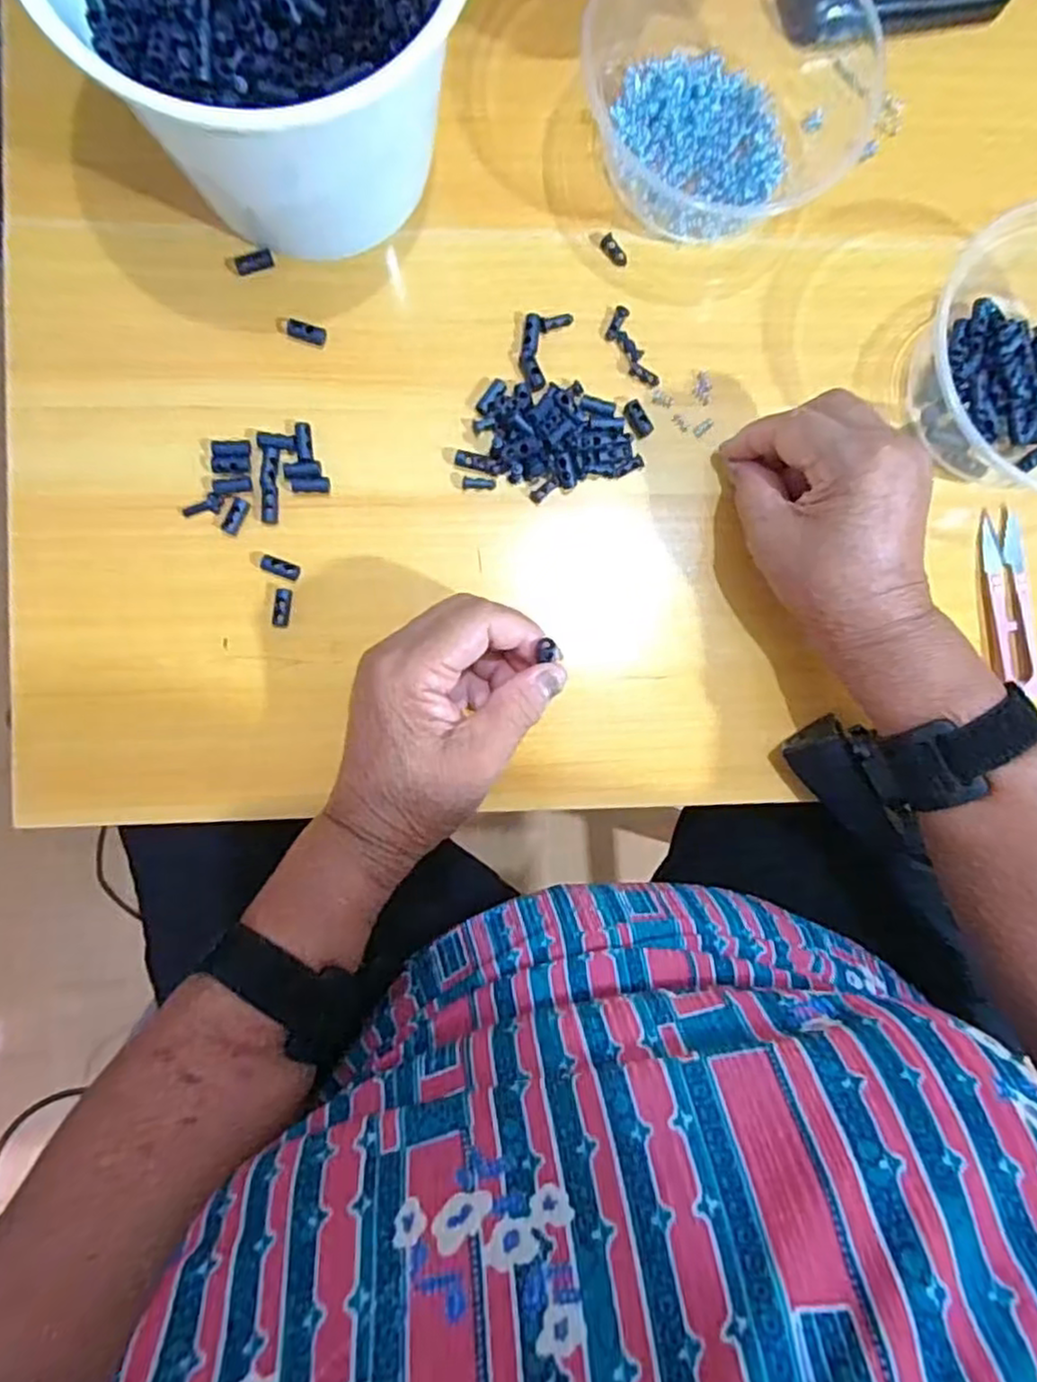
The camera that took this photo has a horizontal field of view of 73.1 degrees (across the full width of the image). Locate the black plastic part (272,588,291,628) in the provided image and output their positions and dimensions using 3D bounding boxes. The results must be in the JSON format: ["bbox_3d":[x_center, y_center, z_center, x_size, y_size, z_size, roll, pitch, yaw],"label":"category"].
[{"bbox_3d":[-0.119,-0.042,0.352,0.008,0.007,0.019,5,90,-4],"label":"black plastic part"}]

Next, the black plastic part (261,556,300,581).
[{"bbox_3d":[-0.119,-0.062,0.351,0.019,0.004,0.008,19,89,-3],"label":"black plastic part"}]

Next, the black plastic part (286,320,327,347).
[{"bbox_3d":[-0.108,-0.182,0.354,0.020,0.004,0.008,15,89,-3],"label":"black plastic part"}]

